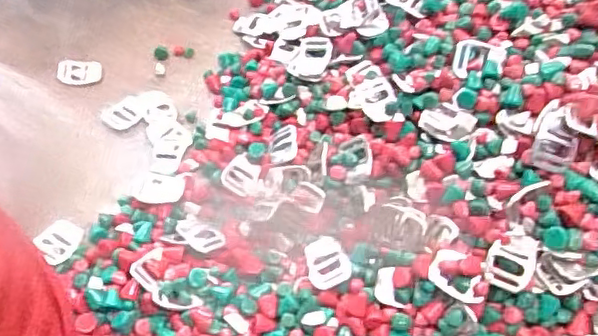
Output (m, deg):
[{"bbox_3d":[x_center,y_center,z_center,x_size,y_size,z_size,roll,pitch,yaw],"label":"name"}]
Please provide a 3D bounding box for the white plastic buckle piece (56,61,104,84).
[{"bbox_3d":[-0.215,-0.095,0.587,0.042,0.008,0.026,-2,57,3],"label":"white plastic buckle piece"}]

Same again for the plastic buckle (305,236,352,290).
[{"bbox_3d":[0.020,0.071,0.451,0.032,0.004,0.044,-33,50,6],"label":"plastic buckle"}]

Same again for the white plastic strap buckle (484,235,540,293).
[{"bbox_3d":[0.142,0.062,0.404,0.030,0.005,0.039,11,68,28],"label":"white plastic strap buckle"}]

